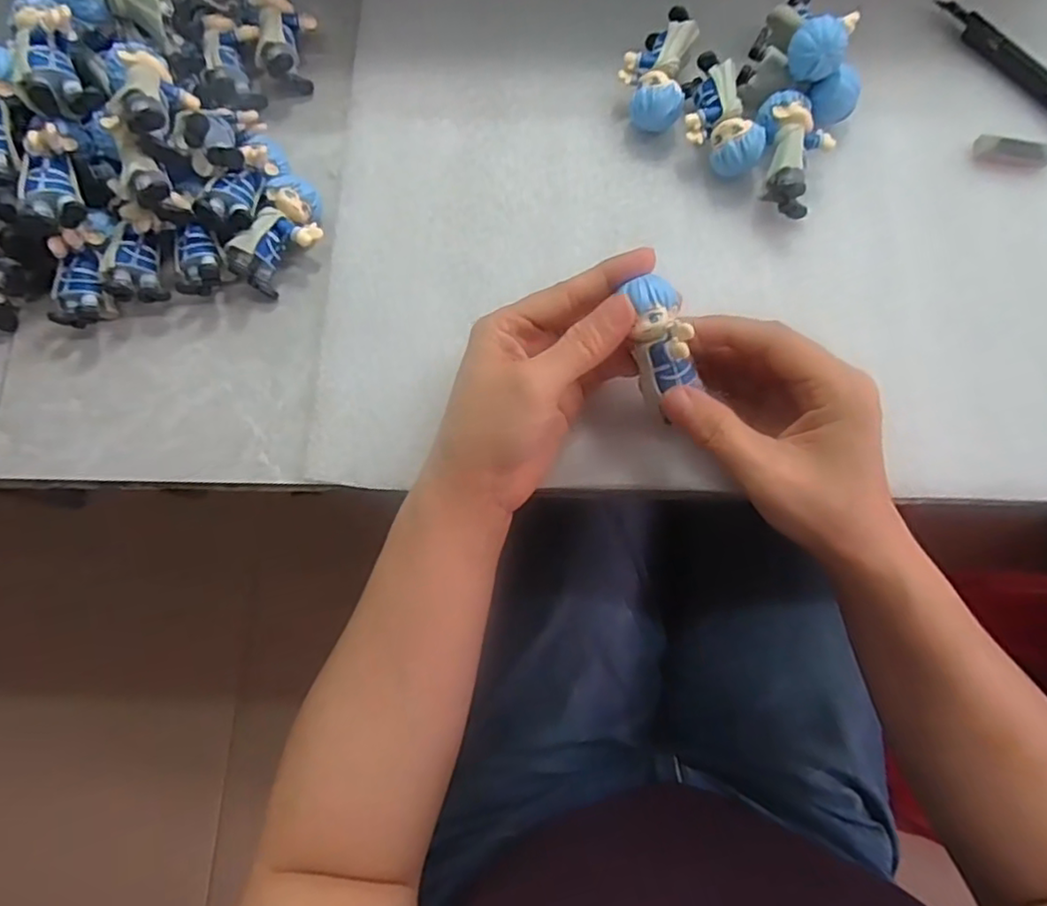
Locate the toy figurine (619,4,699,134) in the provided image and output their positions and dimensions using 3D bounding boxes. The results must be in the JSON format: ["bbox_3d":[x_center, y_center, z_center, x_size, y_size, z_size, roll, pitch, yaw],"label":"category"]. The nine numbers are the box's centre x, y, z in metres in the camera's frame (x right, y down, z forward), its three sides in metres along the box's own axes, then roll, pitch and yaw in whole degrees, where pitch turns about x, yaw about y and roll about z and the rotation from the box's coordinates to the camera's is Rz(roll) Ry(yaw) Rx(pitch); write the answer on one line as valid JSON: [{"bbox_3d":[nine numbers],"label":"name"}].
[{"bbox_3d":[0.072,-0.207,0.348,0.034,0.029,0.064,12,78,5],"label":"toy figurine"}]

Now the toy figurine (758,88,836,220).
[{"bbox_3d":[0.142,-0.157,0.336,0.034,0.028,0.059,3,77,3],"label":"toy figurine"}]

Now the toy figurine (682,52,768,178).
[{"bbox_3d":[0.102,-0.176,0.341,0.032,0.032,0.066,-25,77,-4],"label":"toy figurine"}]

